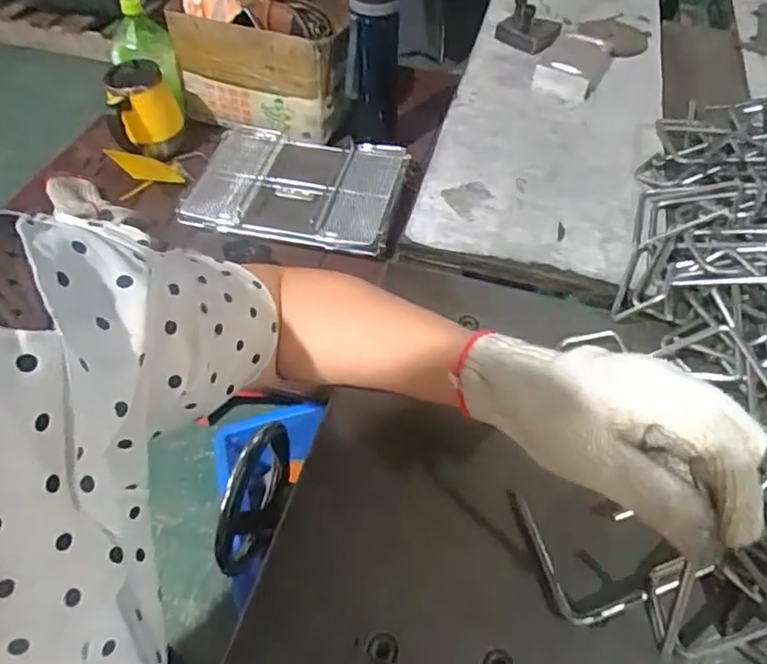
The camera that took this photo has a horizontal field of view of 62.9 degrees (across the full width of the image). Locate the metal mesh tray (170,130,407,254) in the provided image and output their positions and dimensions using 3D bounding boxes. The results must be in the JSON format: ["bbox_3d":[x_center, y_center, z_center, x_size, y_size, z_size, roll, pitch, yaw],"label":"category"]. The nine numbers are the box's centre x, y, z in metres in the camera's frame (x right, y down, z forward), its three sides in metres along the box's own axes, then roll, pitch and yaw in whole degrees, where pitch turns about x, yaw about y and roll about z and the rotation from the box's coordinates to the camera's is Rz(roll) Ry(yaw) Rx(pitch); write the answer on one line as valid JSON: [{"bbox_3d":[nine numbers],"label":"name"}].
[{"bbox_3d":[-0.136,-0.226,0.977,0.320,0.047,0.242,11,46,9],"label":"metal mesh tray"}]

